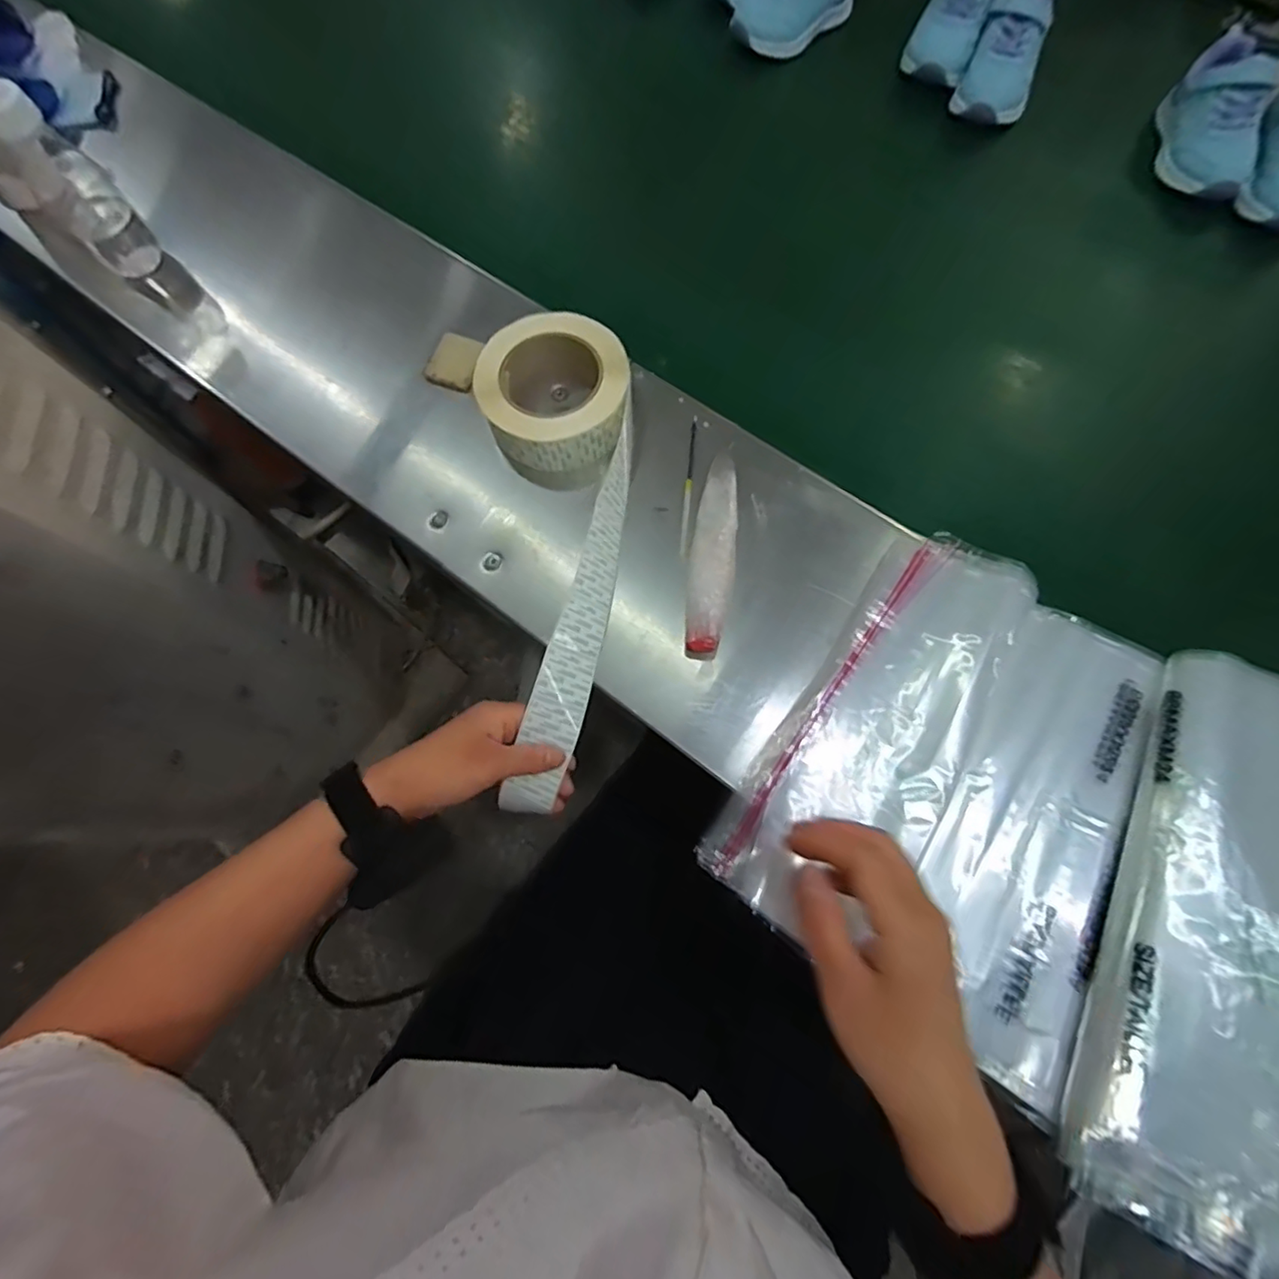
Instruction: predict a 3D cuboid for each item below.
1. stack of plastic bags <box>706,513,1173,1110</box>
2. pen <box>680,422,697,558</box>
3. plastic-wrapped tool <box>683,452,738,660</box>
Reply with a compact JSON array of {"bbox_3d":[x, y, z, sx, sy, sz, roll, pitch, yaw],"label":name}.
[{"bbox_3d":[0.213,0.089,0.390,0.225,0.021,0.289,35,77,12],"label":"stack of plastic bags"},{"bbox_3d":[0.039,-0.121,0.481,0.006,0.010,0.123,5,72,3],"label":"pen"},{"bbox_3d":[0.056,-0.070,0.450,0.032,0.011,0.165,8,73,4],"label":"plastic-wrapped tool"}]

